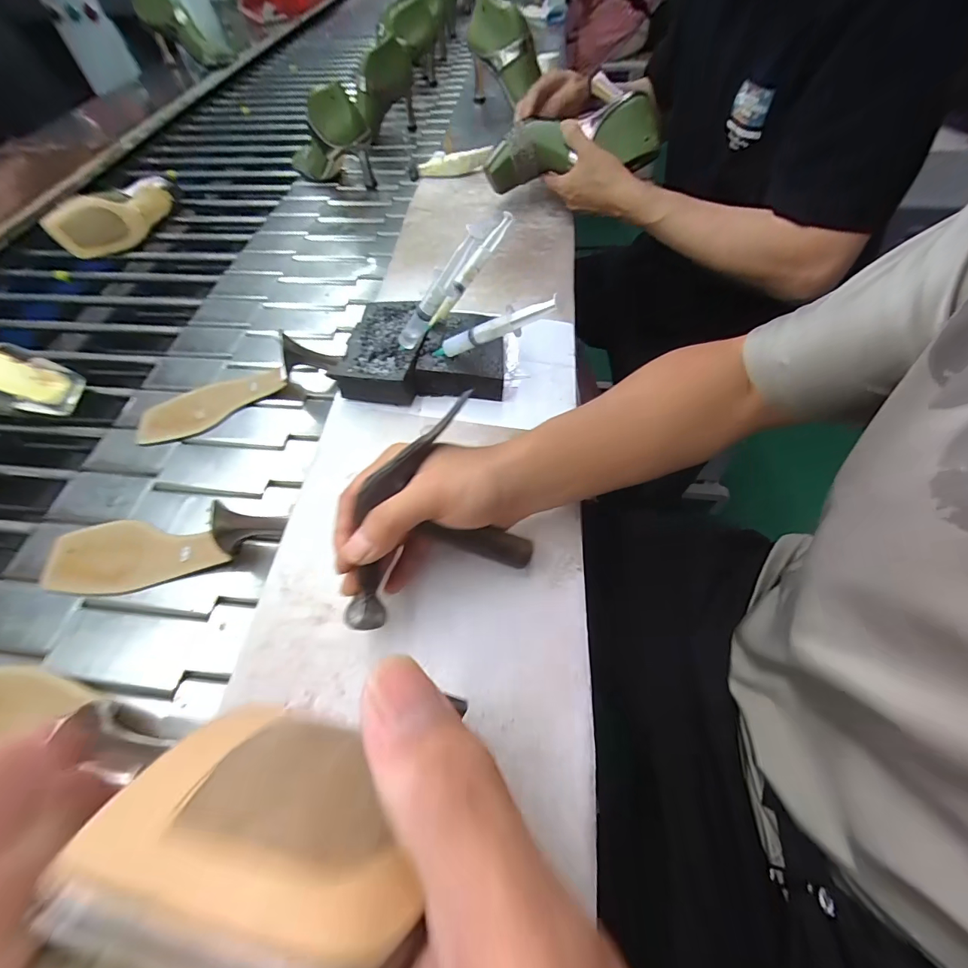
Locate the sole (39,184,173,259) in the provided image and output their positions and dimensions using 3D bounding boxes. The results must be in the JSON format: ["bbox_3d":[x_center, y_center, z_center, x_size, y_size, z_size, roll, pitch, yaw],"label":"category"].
[{"bbox_3d":[-0.629,-0.463,0.741,0.058,0.087,0.199,17,58,14],"label":"sole"}]

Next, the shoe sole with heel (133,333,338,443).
[{"bbox_3d":[-0.296,-0.124,0.511,0.237,0.058,0.061,-25,58,-13],"label":"shoe sole with heel"}]

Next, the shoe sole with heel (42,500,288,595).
[{"bbox_3d":[-0.306,0.055,0.392,0.230,0.062,0.073,0,56,3],"label":"shoe sole with heel"}]

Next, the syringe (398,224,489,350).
[{"bbox_3d":[-0.041,-0.170,0.382,0.019,0.142,0.018,27,54,-21],"label":"syringe"}]

